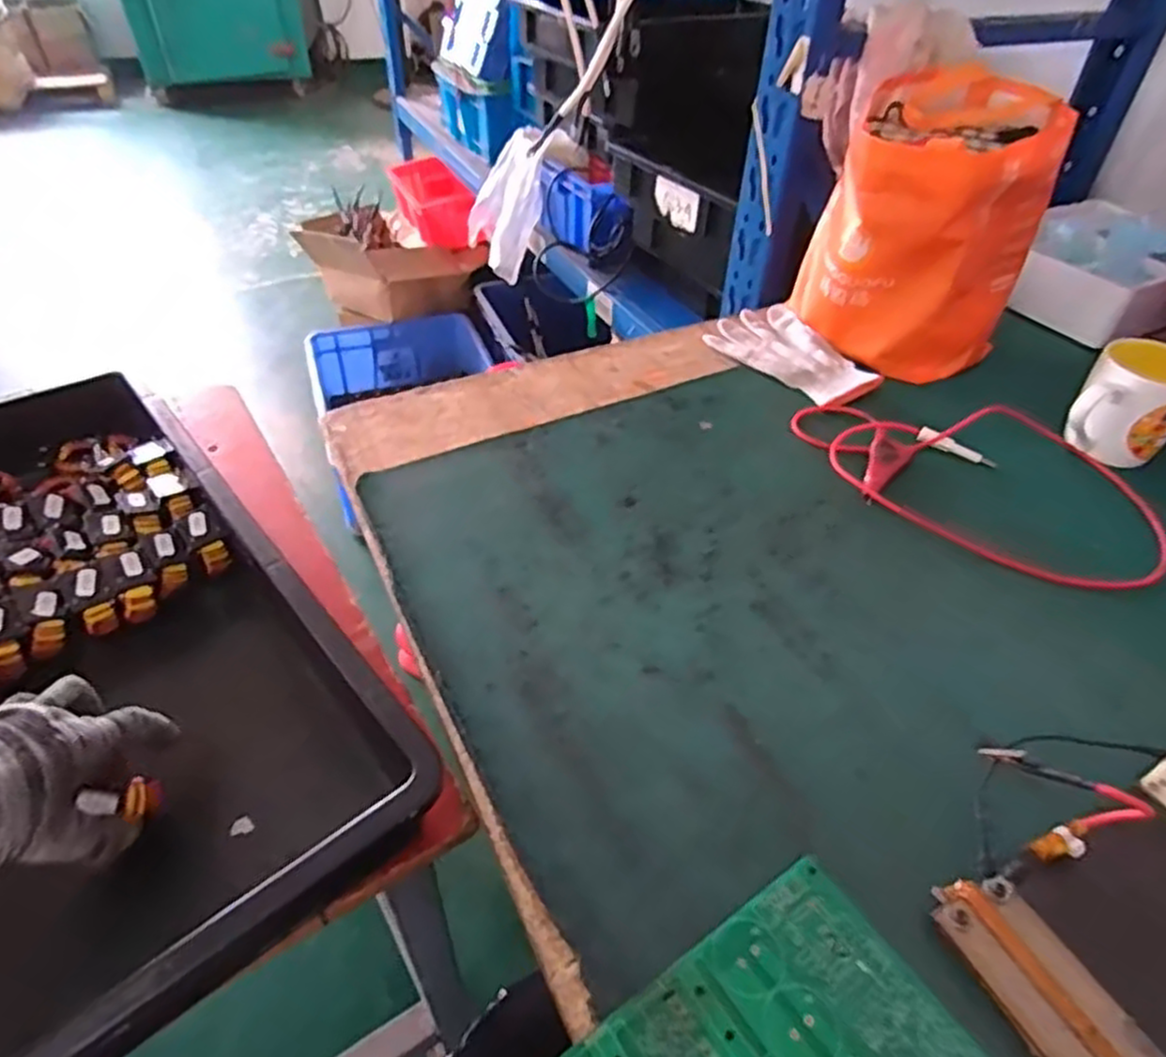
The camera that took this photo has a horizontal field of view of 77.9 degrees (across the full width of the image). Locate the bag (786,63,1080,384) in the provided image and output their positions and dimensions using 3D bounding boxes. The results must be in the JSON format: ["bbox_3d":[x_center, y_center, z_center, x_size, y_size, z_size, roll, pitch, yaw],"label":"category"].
[{"bbox_3d":[0.355,-0.312,0.758,0.206,0.235,0.230,22,46,20],"label":"bag"}]

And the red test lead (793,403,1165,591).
[{"bbox_3d":[0.338,-0.042,0.631,0.286,0.024,0.208,6,47,6],"label":"red test lead"}]

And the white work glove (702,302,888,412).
[{"bbox_3d":[0.220,-0.189,0.784,0.109,0.019,0.192,-18,46,-20],"label":"white work glove"}]

